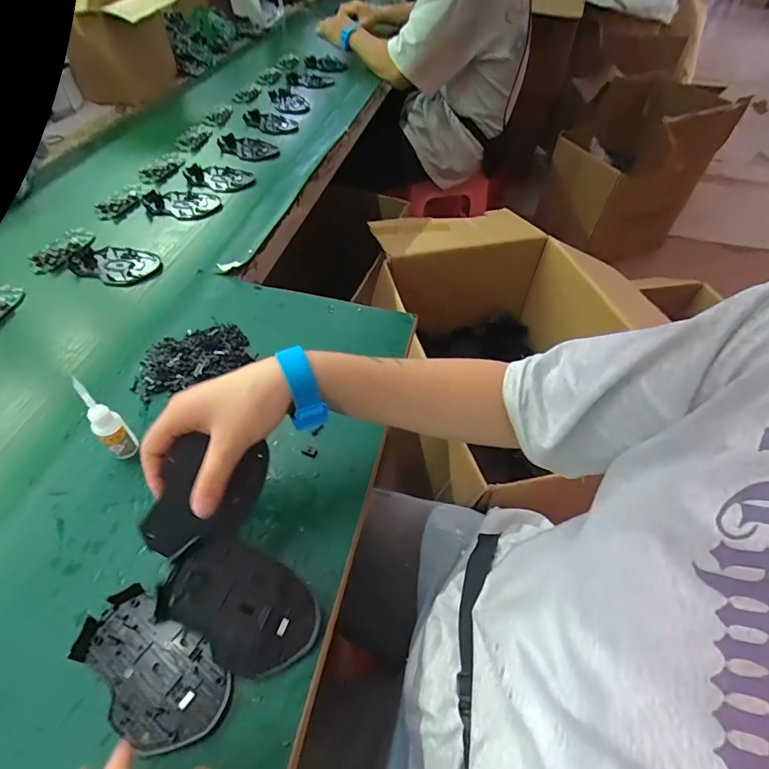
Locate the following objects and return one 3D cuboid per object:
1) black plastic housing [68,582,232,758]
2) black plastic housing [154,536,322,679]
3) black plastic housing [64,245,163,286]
[{"bbox_3d":[-0.165,0.200,0.307,0.115,0.013,0.066,26,54,18],"label":"black plastic housing"},{"bbox_3d":[-0.106,0.166,0.326,0.113,0.024,0.074,18,57,5],"label":"black plastic housing"},{"bbox_3d":[-0.373,-0.167,0.604,0.120,0.013,0.071,15,52,10],"label":"black plastic housing"}]

